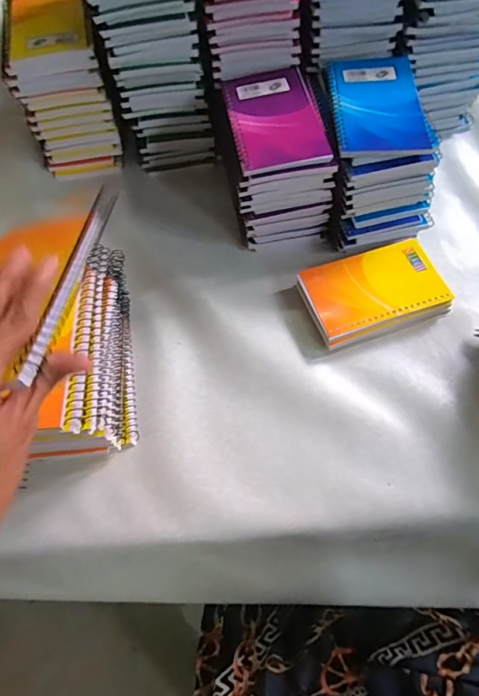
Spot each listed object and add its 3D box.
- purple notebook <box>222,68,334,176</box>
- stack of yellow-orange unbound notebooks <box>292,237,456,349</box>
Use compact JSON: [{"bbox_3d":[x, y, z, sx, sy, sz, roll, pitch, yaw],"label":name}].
[{"bbox_3d":[0.031,-0.228,0.417,0.082,0.017,0.152,-10,63,-3],"label":"purple notebook"},{"bbox_3d":[0.133,-0.054,0.429,0.131,0.023,0.084,-17,63,-7],"label":"stack of yellow-orange unbound notebooks"}]

